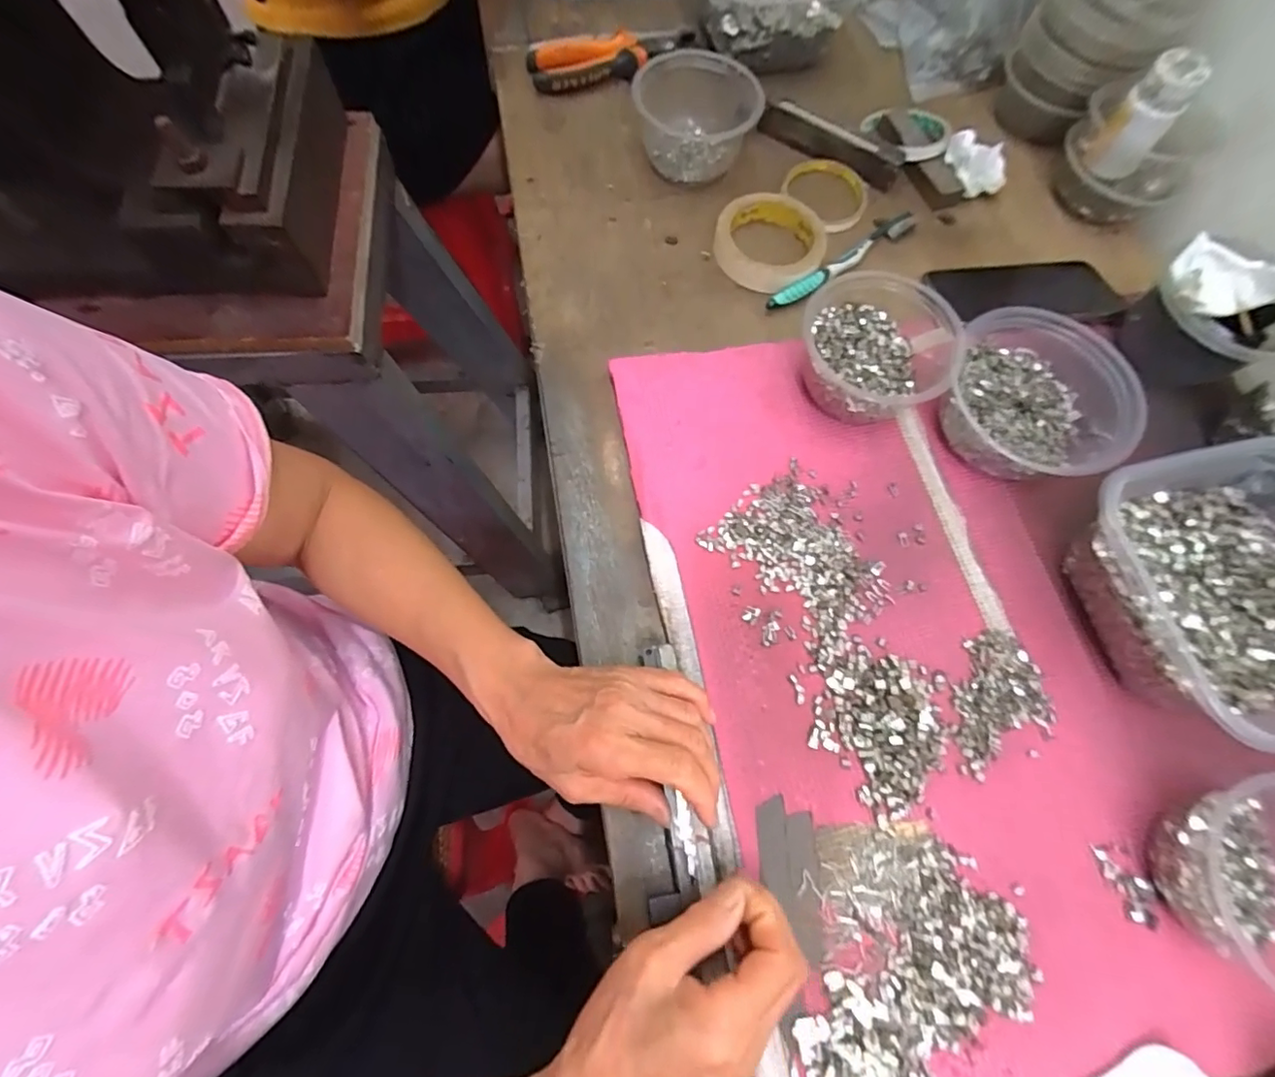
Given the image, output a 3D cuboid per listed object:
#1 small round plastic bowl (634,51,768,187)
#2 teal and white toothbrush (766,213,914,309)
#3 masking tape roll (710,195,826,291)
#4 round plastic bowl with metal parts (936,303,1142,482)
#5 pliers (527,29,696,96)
[{"bbox_3d":[0.054,-0.396,0.518,0.116,0.057,0.092,6,70,-1],"label":"small round plastic bowl"},{"bbox_3d":[0.188,-0.258,0.498,0.185,0.016,0.024,-37,75,-12],"label":"teal and white toothbrush"},{"bbox_3d":[0.122,-0.274,0.496,0.095,0.022,0.104,0,71,0],"label":"masking tape roll"},{"bbox_3d":[0.298,-0.104,0.411,0.134,0.064,0.128,1,70,-3],"label":"round plastic bowl with metal parts"},{"bbox_3d":[-0.023,-0.499,0.562,0.176,0.022,0.072,-13,71,-4],"label":"pliers"}]

